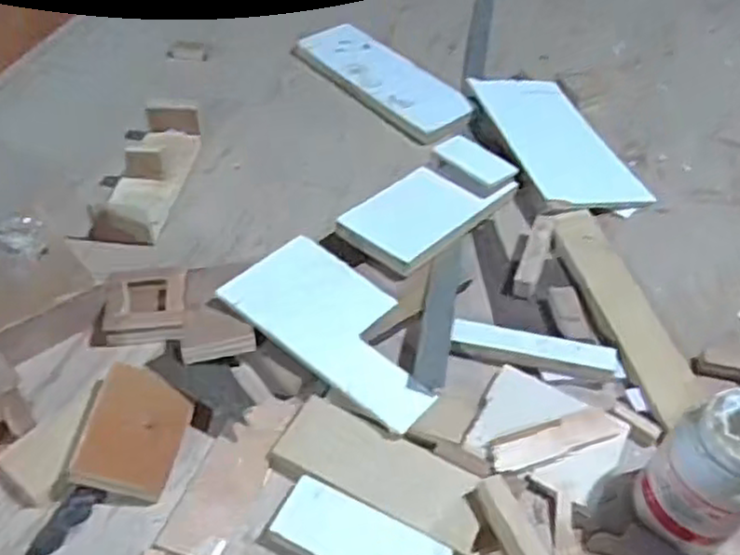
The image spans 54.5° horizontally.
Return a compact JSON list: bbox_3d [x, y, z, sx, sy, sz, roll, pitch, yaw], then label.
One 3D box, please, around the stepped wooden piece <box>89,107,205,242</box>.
[{"bbox_3d":[-0.242,-0.126,0.803,0.066,0.038,0.201,8,46,3],"label":"stepped wooden piece"}]

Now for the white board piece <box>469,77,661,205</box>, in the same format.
[{"bbox_3d":[0.221,-0.170,0.869,0.122,0.014,0.254,-17,55,-16],"label":"white board piece"}]

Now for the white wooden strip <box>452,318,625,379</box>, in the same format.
[{"bbox_3d":[0.151,0.065,0.653,0.152,0.016,0.025,11,47,6],"label":"white wooden strip"}]

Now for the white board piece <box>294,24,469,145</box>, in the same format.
[{"bbox_3d":[0.018,-0.266,0.962,0.101,0.027,0.268,-28,54,-27],"label":"white board piece"}]

